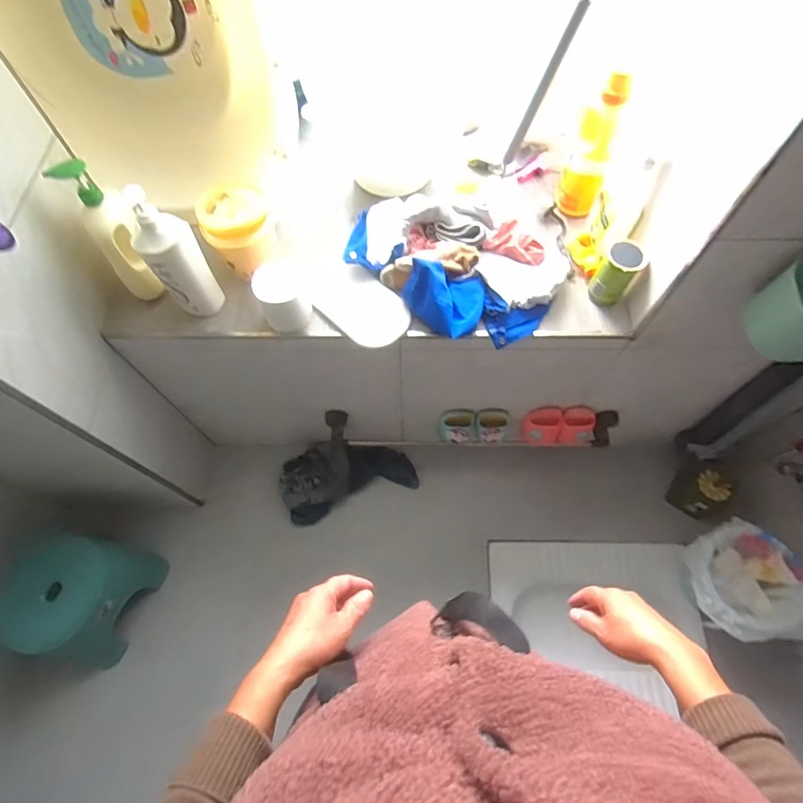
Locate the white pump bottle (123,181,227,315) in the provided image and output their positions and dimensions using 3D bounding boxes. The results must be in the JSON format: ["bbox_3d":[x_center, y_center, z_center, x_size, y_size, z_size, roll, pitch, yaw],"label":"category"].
[{"bbox_3d":[-0.398,-0.248,0.840,0.092,0.255,0.056,-23,67,-10],"label":"white pump bottle"}]

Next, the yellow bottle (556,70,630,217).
[{"bbox_3d":[0.384,-0.481,0.938,0.099,0.270,0.115,19,67,9],"label":"yellow bottle"}]

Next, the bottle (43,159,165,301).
[{"bbox_3d":[-0.507,-0.292,0.851,0.087,0.271,0.053,-19,44,-8],"label":"bottle"}]

